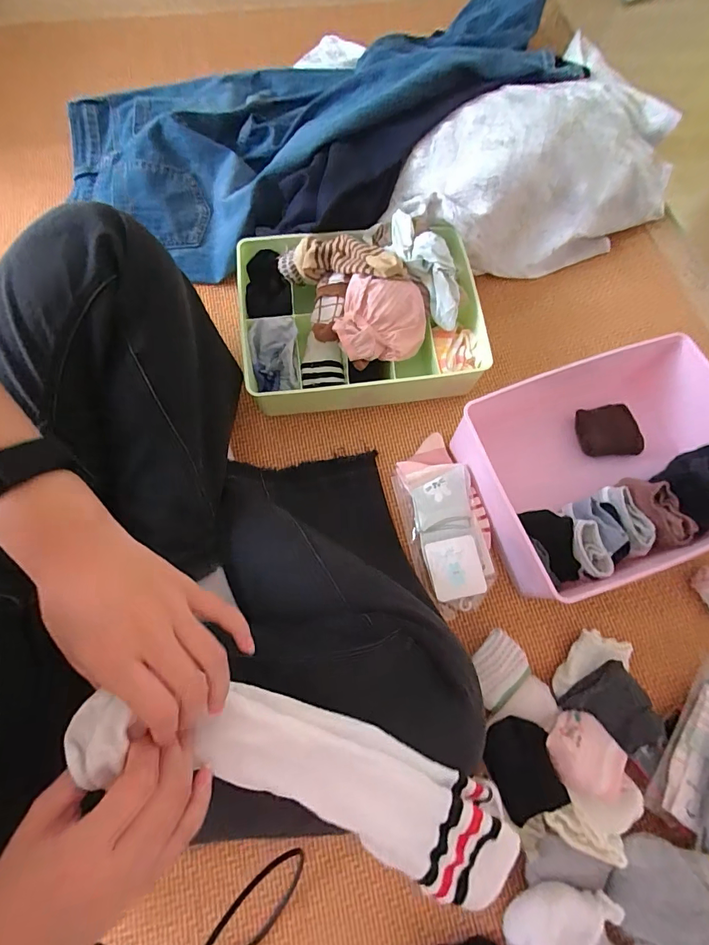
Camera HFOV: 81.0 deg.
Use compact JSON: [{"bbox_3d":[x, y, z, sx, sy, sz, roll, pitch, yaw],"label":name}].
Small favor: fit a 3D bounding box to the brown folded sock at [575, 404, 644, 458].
[{"bbox_3d":[0.346,-0.058,0.567,0.082,0.031,0.066,-7,69,-1],"label":"brown folded sock"}]

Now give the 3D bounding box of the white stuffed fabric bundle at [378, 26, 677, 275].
[{"bbox_3d":[0.284,-0.434,0.631,0.464,0.145,0.251,-37,78,-13],"label":"white stuffed fabric bundle"}]

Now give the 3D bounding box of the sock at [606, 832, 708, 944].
[{"bbox_3d":[0.278,0.388,0.382,0.073,0.058,0.100,32,72,13],"label":"sock"}]

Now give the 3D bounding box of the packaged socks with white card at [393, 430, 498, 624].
[{"bbox_3d":[0.110,0.054,0.515,0.101,0.038,0.224,-16,68,-5],"label":"packaged socks with white card"}]

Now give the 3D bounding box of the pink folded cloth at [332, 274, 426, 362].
[{"bbox_3d":[0.035,-0.194,0.530,0.115,0.023,0.100,0,103,-17],"label":"pink folded cloth"}]

